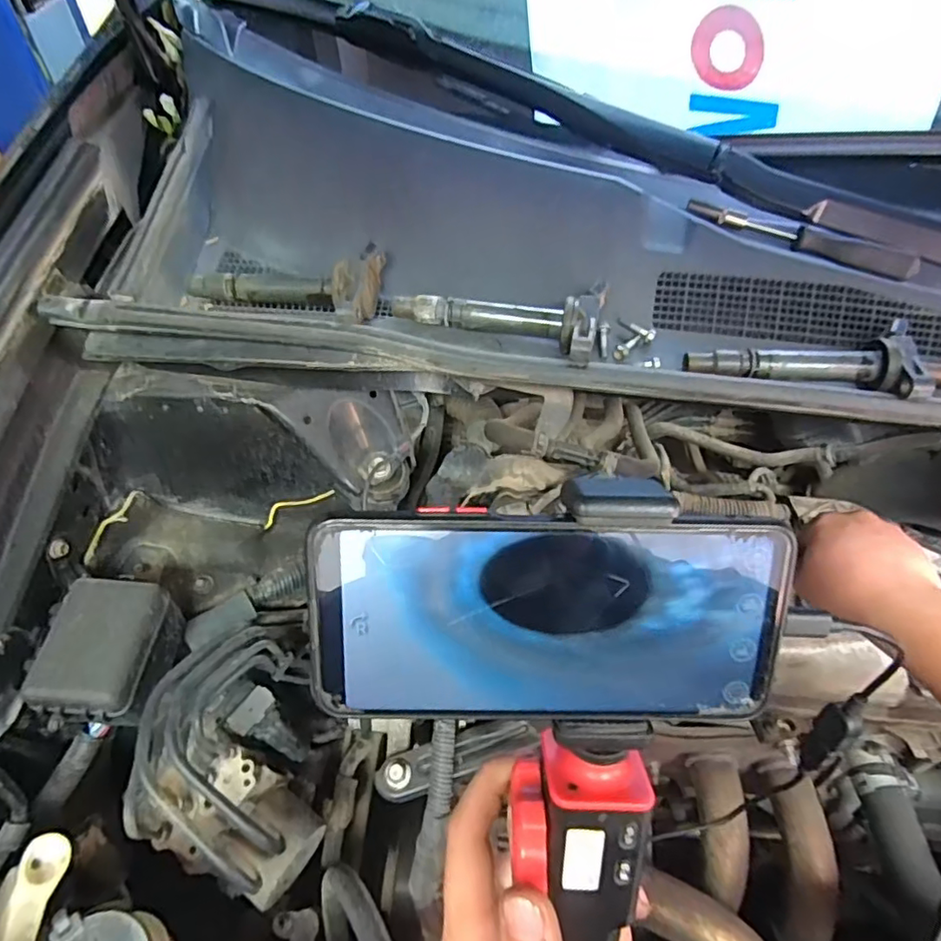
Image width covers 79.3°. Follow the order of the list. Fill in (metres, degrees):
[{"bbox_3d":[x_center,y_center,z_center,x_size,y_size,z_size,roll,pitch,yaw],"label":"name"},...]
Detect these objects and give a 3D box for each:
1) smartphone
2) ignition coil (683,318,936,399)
[{"bbox_3d":[0.026,0.051,0.191,0.156,0.075,0.005,2,14,-2],"label":"smartphone"},{"bbox_3d":[0.251,-0.092,0.429,0.163,0.030,0.062,12,57,4],"label":"ignition coil"}]

